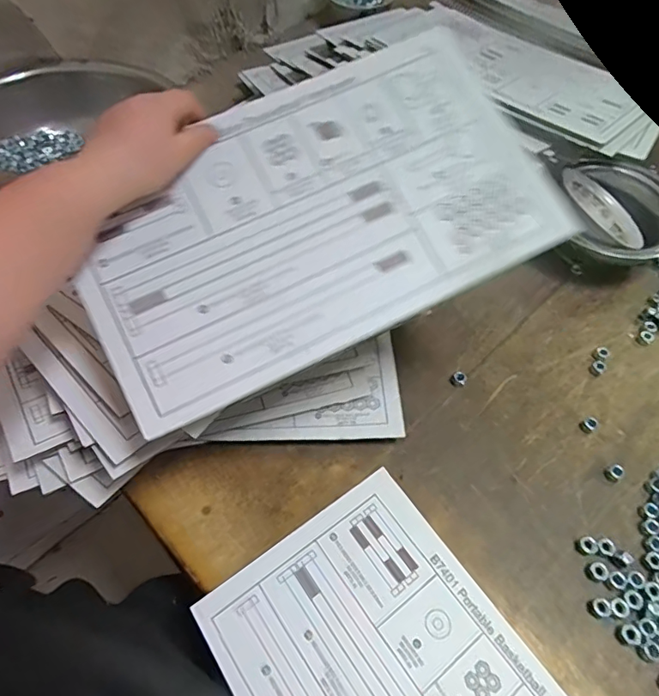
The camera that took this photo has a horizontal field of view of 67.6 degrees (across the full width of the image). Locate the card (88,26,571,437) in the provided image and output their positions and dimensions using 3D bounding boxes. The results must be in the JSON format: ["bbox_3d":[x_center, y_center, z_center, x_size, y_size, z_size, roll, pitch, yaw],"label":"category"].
[{"bbox_3d":[-0.011,-0.111,0.403,0.376,0.008,0.227,-26,79,-9],"label":"card"}]

